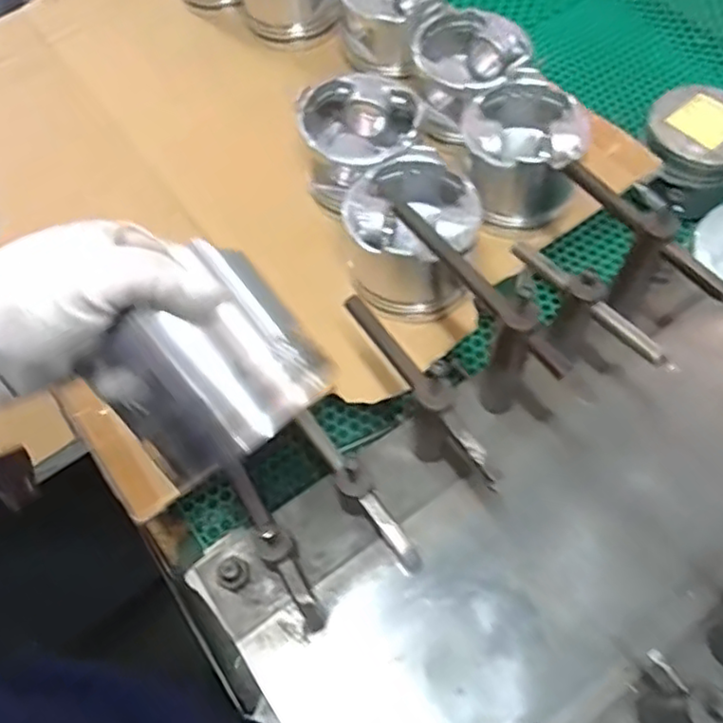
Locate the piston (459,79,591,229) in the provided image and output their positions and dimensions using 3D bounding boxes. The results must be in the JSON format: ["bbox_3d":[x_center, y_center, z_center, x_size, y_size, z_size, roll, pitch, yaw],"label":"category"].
[{"bbox_3d":[0.133,-0.176,0.547,0.099,0.066,0.100,7,62,6],"label":"piston"}]

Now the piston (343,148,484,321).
[{"bbox_3d":[0.038,-0.098,0.515,0.102,0.075,0.106,2,62,4],"label":"piston"}]

